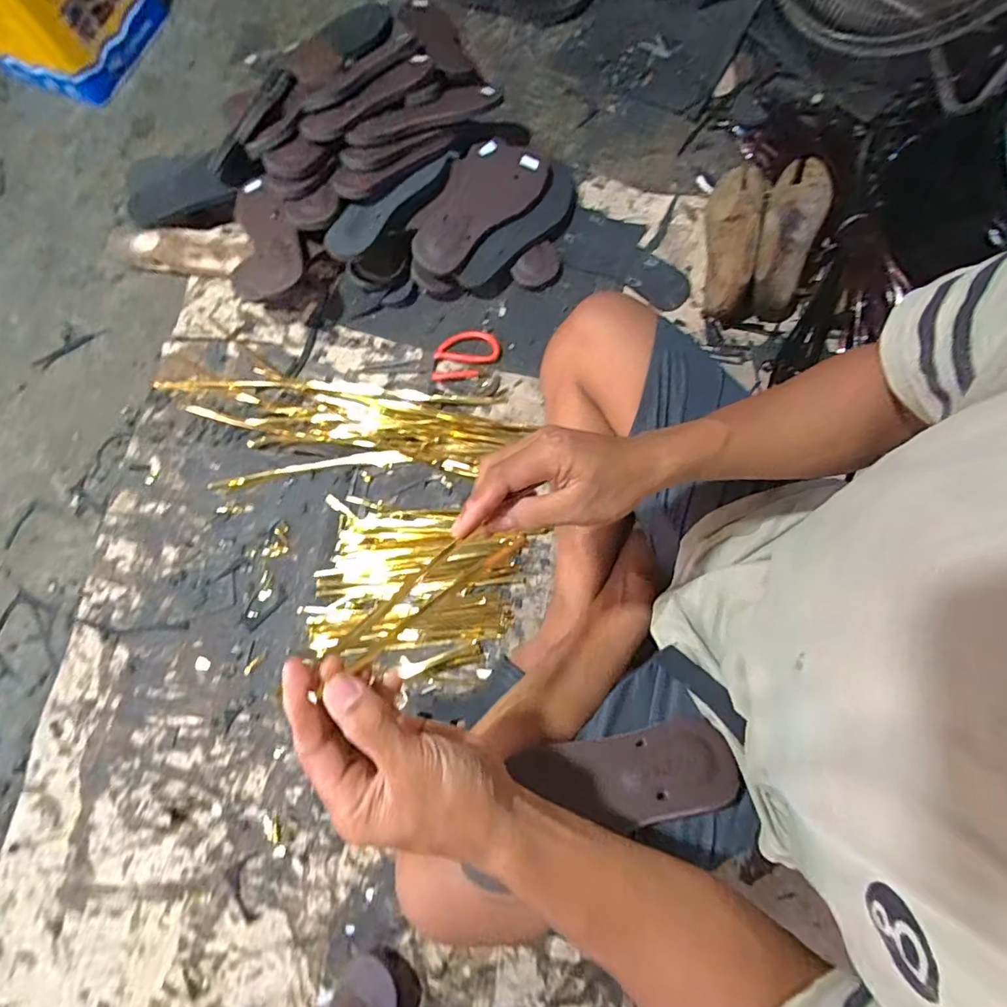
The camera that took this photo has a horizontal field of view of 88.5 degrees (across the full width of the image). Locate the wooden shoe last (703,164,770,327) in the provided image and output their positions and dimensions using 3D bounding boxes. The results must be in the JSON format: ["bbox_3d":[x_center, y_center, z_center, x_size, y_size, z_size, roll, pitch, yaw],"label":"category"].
[{"bbox_3d":[0.337,-0.403,0.740,0.086,0.079,0.263,14,78,5],"label":"wooden shoe last"}]

